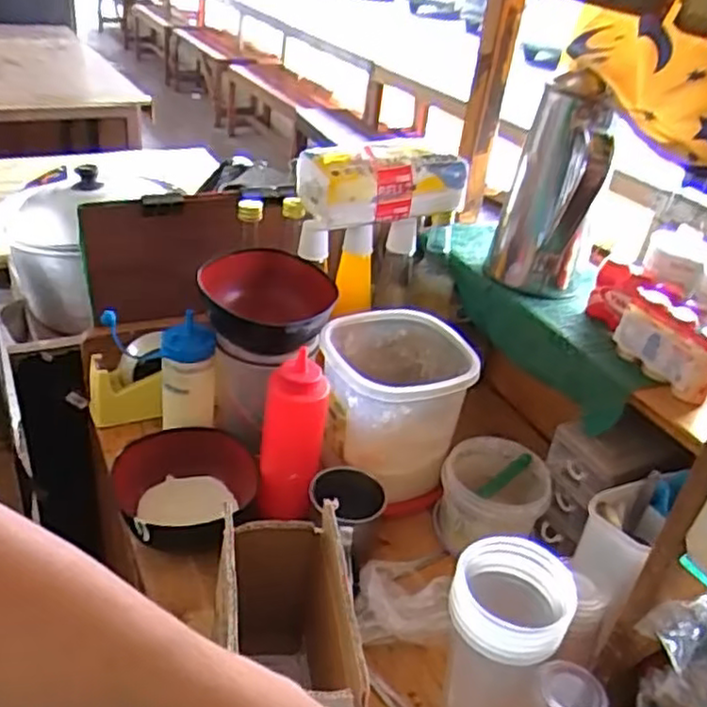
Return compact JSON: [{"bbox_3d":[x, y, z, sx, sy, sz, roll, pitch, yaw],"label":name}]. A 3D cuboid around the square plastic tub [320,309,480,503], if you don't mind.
[{"bbox_3d":[0.047,0.060,0.858,0.173,0.150,0.164,1,33,-9],"label":"square plastic tub"}]

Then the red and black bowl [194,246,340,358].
[{"bbox_3d":[-0.105,-0.058,0.838,0.152,0.071,0.141,4,33,-3],"label":"red and black bowl"}]

